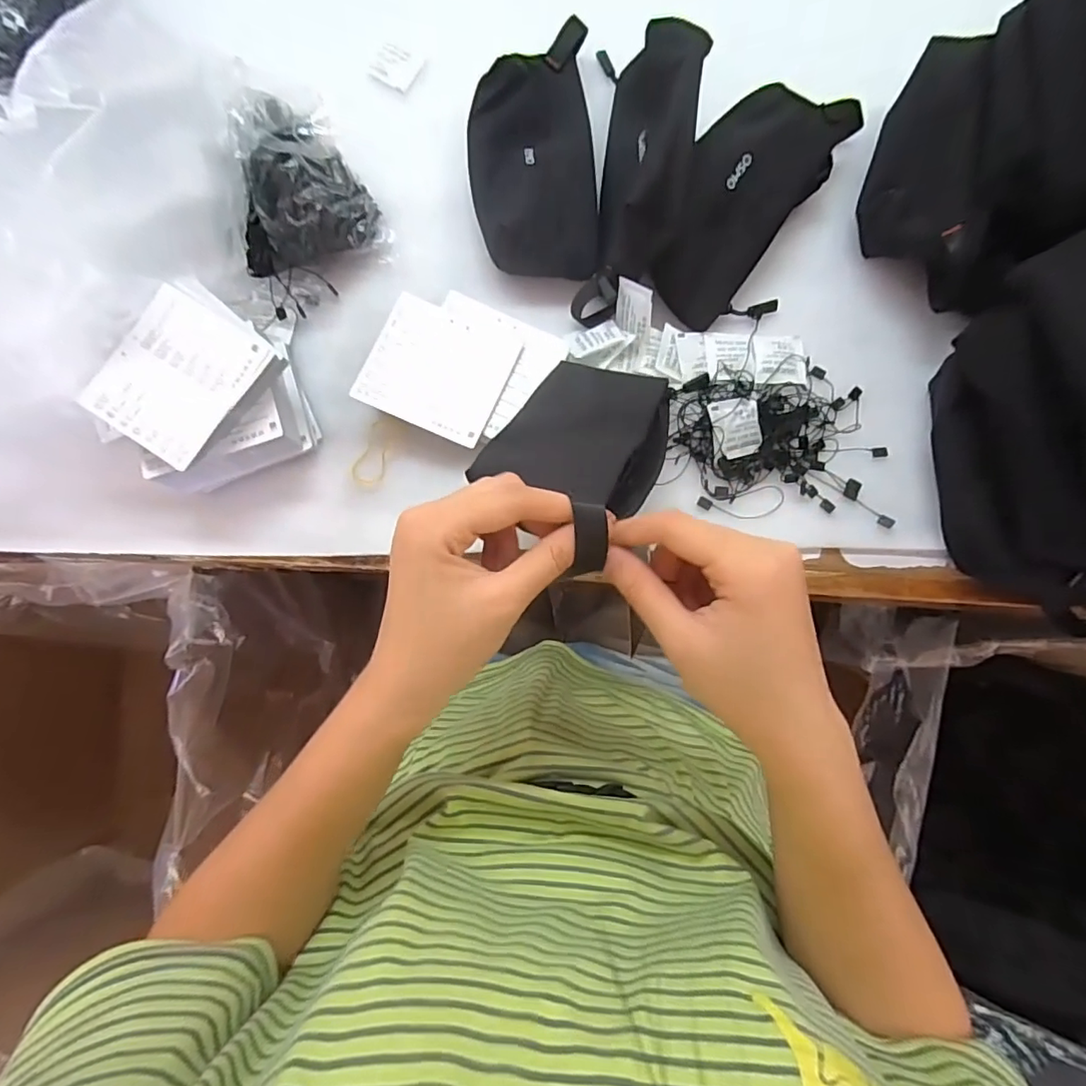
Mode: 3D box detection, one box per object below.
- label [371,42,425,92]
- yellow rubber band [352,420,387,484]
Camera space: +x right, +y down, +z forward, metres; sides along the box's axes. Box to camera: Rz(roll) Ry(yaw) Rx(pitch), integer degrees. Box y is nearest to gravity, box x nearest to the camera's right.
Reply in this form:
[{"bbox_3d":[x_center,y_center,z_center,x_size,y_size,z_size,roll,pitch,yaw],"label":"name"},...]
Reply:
[{"bbox_3d":[-0.126,-0.405,0.469,0.038,0.006,0.039,24,84,4],"label":"label"},{"bbox_3d":[-0.128,-0.068,0.422,0.024,0.005,0.047,25,84,4],"label":"yellow rubber band"}]

